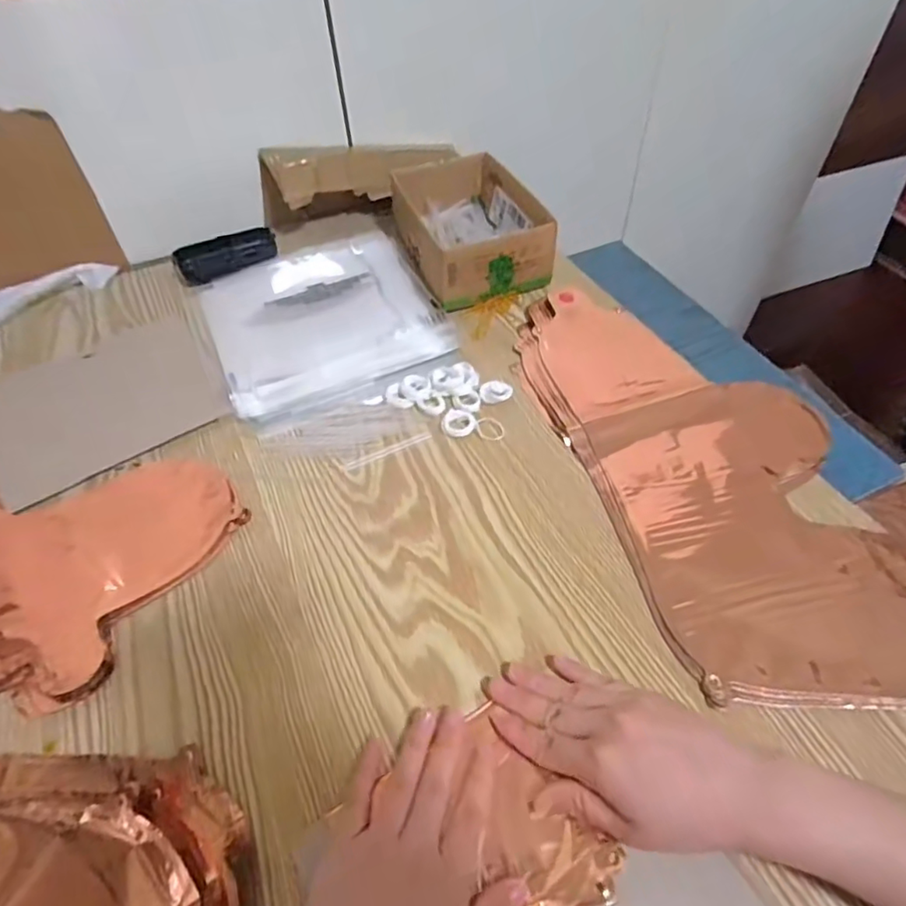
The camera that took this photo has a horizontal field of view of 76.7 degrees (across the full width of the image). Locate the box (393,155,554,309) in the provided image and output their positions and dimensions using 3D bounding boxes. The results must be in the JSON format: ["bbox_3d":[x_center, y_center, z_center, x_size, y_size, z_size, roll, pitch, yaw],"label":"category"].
[{"bbox_3d":[0.016,-0.249,0.625,0.129,0.061,0.198,-16,52,-10],"label":"box"}]

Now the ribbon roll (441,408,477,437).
[{"bbox_3d":[0.005,-0.026,0.489,0.029,0.008,0.025,12,53,12],"label":"ribbon roll"}]

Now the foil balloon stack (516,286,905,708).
[{"bbox_3d":[0.211,-0.007,0.454,0.223,0.025,0.418,-15,52,-9],"label":"foil balloon stack"}]

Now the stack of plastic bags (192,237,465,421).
[{"bbox_3d":[-0.129,-0.141,0.581,0.219,0.015,0.211,-23,54,-15],"label":"stack of plastic bags"}]

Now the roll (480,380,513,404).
[{"bbox_3d":[0.039,-0.054,0.511,0.029,0.009,0.023,0,52,3],"label":"roll"}]

